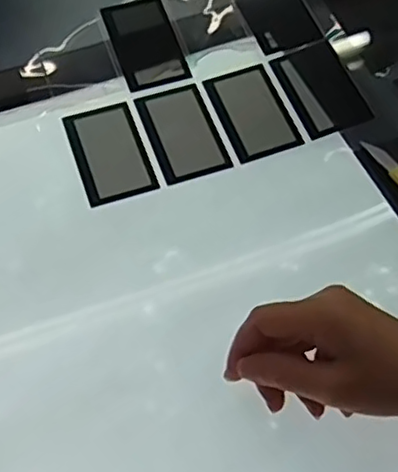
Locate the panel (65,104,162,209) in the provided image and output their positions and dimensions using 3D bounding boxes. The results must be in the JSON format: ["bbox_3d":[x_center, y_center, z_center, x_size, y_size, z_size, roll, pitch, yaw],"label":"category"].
[{"bbox_3d":[-0.066,-0.063,0.485,0.051,0.004,0.083,-16,64,-13],"label":"panel"}]

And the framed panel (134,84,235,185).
[{"bbox_3d":[-0.012,-0.079,0.495,0.051,0.005,0.083,-17,64,-13],"label":"framed panel"}]

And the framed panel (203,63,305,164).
[{"bbox_3d":[0.041,-0.096,0.504,0.051,0.006,0.082,-16,64,-12],"label":"framed panel"}]

